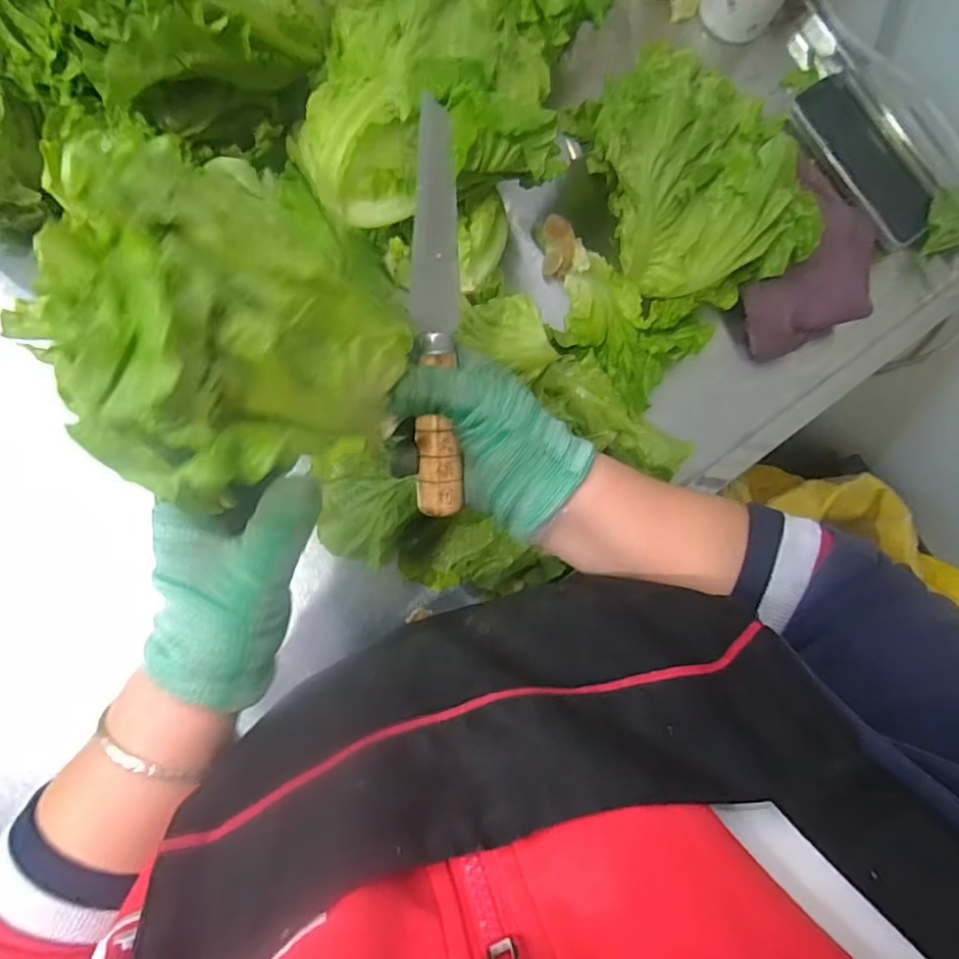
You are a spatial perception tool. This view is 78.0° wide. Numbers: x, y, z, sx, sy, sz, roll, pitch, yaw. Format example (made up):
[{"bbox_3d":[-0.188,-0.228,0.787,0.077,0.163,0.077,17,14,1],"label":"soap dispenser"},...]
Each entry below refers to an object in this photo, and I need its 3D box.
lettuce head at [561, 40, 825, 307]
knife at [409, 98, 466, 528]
[{"bbox_3d":[0.157,-0.229,0.453,0.131,0.077,0.192,-32,88,-9],"label":"lettuce head"},{"bbox_3d":[-0.022,-0.080,0.304,0.024,0.014,0.199,-1,98,-6],"label":"knife"}]

